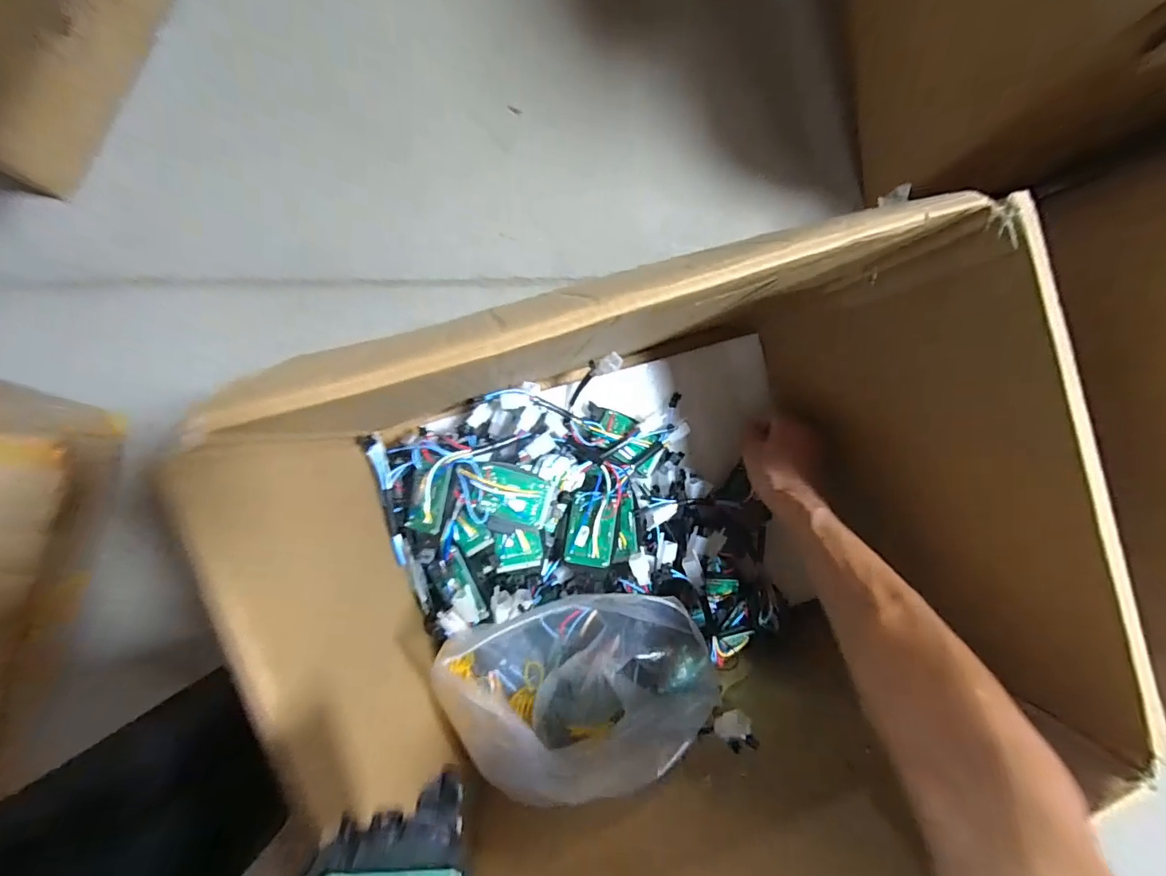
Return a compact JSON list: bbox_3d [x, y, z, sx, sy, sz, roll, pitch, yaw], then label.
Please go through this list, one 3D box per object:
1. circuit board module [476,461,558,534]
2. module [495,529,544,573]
[{"bbox_3d":[-0.071,0.067,0.539,0.080,0.015,0.069,15,87,-9],"label":"circuit board module"},{"bbox_3d":[-0.068,0.120,0.543,0.049,0.007,0.041,-5,91,-9],"label":"module"}]

